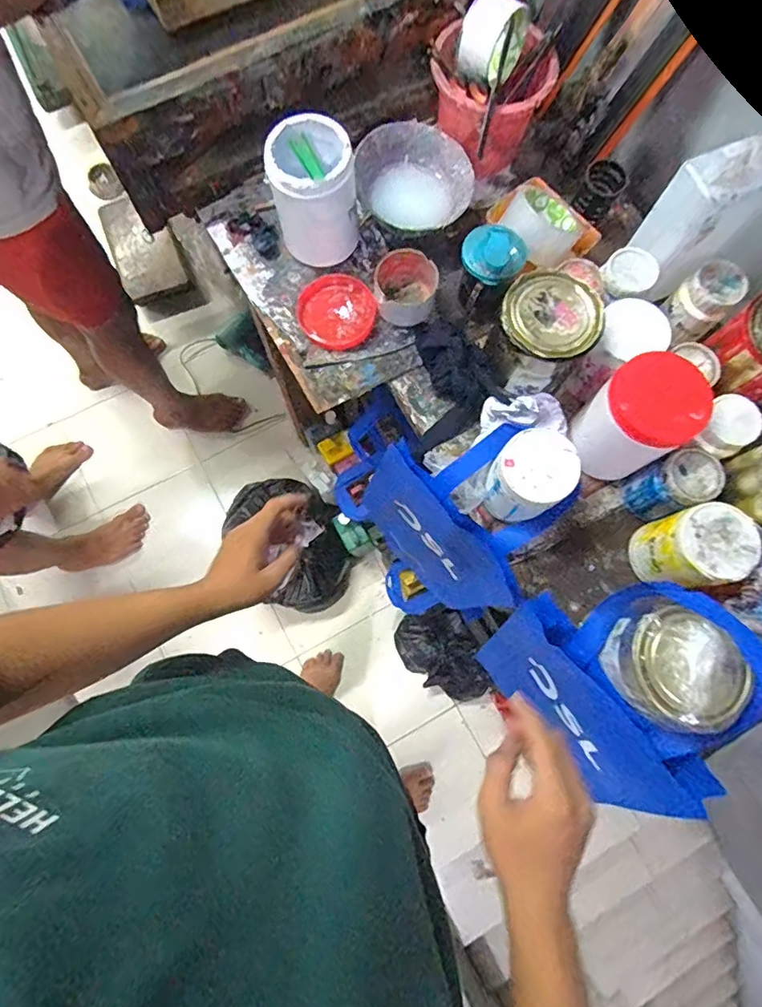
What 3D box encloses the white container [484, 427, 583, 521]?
[{"bbox_3d":[0.164,-0.028,0.576,0.082,0.095,0.079,0,76,0],"label":"white container"}]

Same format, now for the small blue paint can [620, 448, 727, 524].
[{"bbox_3d":[0.332,-0.020,0.593,0.074,0.087,0.060,-19,77,-5],"label":"small blue paint can"}]

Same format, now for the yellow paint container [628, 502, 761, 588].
[{"bbox_3d":[0.339,0.050,0.567,0.085,0.100,0.079,0,76,0],"label":"yellow paint container"}]

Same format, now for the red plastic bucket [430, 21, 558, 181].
[{"bbox_3d":[0.136,-0.527,0.683,0.154,0.120,0.145,-37,79,-9],"label":"red plastic bucket"}]

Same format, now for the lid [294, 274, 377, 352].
[{"bbox_3d":[-0.060,-0.257,0.688,0.098,0.017,0.102,0,76,0],"label":"lid"}]

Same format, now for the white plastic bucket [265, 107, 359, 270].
[{"bbox_3d":[-0.080,-0.381,0.641,0.093,0.141,0.087,0,76,0],"label":"white plastic bucket"}]

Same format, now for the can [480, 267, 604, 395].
[{"bbox_3d":[0.178,-0.188,0.596,0.107,0.110,0.106,0,76,0],"label":"can"}]

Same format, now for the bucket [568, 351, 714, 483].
[{"bbox_3d":[0.281,-0.090,0.575,0.095,0.123,0.099,0,76,0],"label":"bucket"}]

